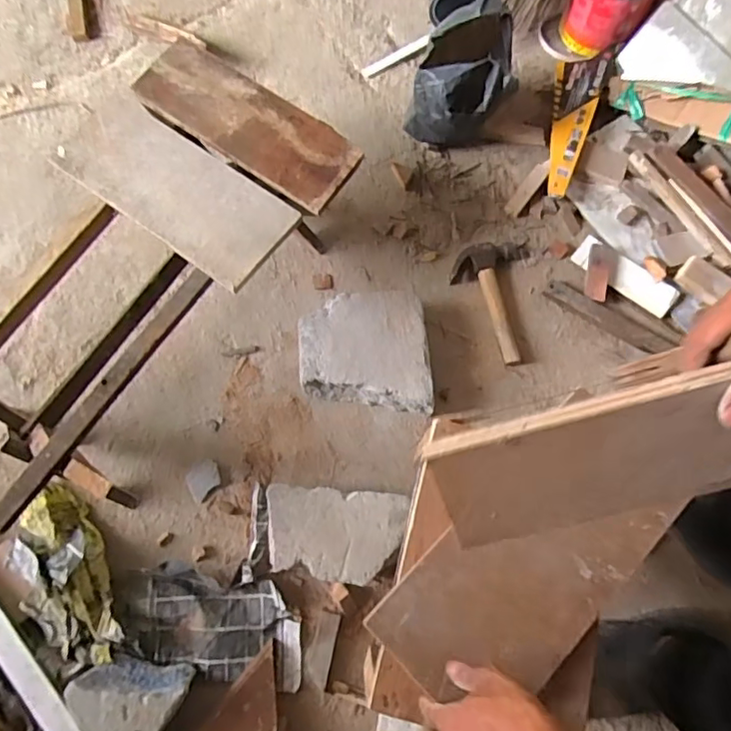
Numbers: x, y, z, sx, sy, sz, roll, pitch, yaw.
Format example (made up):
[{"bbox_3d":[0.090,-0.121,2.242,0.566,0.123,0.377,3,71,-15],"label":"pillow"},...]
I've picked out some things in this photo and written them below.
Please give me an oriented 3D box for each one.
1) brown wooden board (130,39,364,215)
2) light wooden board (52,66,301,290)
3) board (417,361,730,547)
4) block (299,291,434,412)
[{"bbox_3d":[-0.175,-0.364,0.830,0.353,0.026,0.129,35,76,11],"label":"brown wooden board"},{"bbox_3d":[-0.275,-0.264,0.791,0.369,0.020,0.154,36,76,11],"label":"light wooden board"},{"bbox_3d":[0.229,0.068,0.441,0.342,0.151,0.013,-14,41,7],"label":"board"},{"bbox_3d":[0.000,-0.023,0.898,0.207,0.071,0.185,1,72,1],"label":"block"}]

